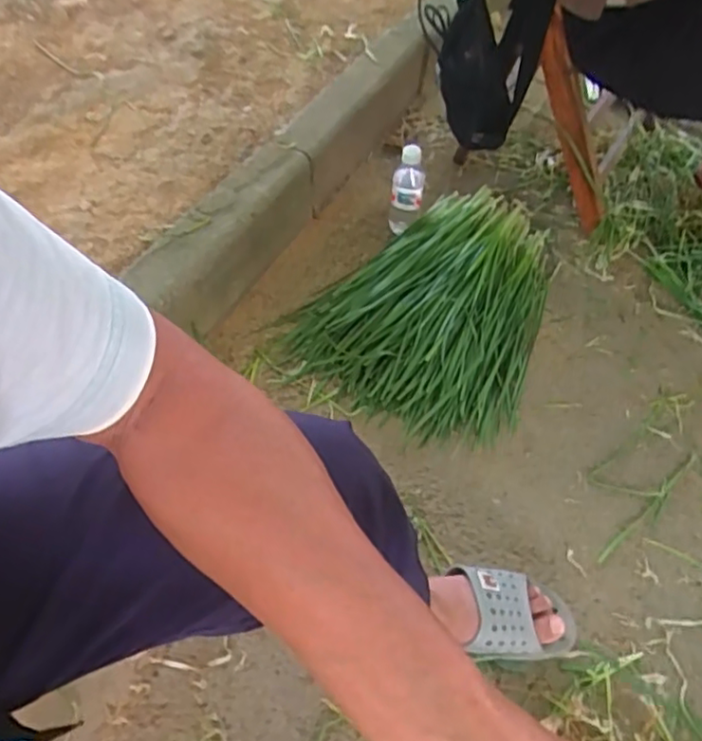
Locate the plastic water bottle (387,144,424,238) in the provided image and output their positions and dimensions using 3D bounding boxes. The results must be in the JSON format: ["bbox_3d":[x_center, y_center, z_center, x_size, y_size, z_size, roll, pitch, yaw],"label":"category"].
[{"bbox_3d":[0.102,-0.327,1.140,0.058,0.168,0.061,6,54,3],"label":"plastic water bottle"}]

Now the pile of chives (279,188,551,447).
[{"bbox_3d":[0.126,-0.129,1.055,0.386,0.094,0.468,17,55,10],"label":"pile of chives"}]

